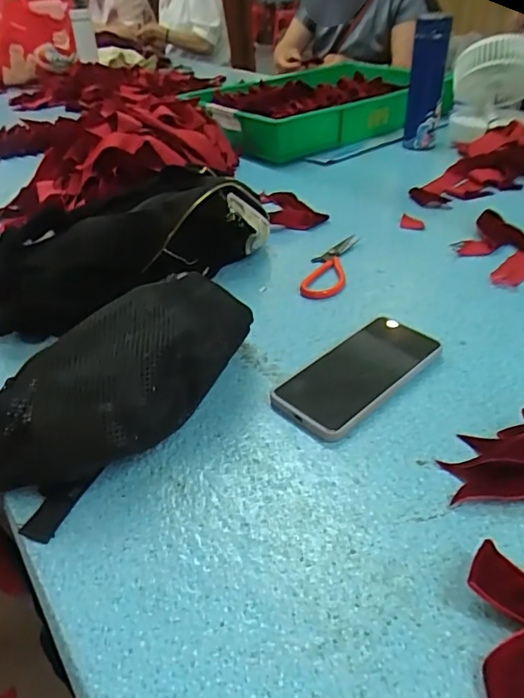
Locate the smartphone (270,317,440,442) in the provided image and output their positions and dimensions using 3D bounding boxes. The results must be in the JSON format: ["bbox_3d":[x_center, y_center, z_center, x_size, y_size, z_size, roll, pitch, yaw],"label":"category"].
[{"bbox_3d":[0.087,0.020,0.475,0.158,0.011,0.077,-34,44,-29],"label":"smartphone"}]

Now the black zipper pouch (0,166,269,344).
[{"bbox_3d":[-0.146,-0.123,0.613,0.316,0.109,0.142,-16,39,-14],"label":"black zipper pouch"}]

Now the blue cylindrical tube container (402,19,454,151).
[{"bbox_3d":[0.297,-0.476,0.945,0.059,0.217,0.067,10,40,19],"label":"blue cylindrical tube container"}]

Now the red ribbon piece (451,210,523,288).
[{"bbox_3d":[0.295,-0.128,0.651,0.084,0.020,0.153,-10,38,-7],"label":"red ribbon piece"}]

